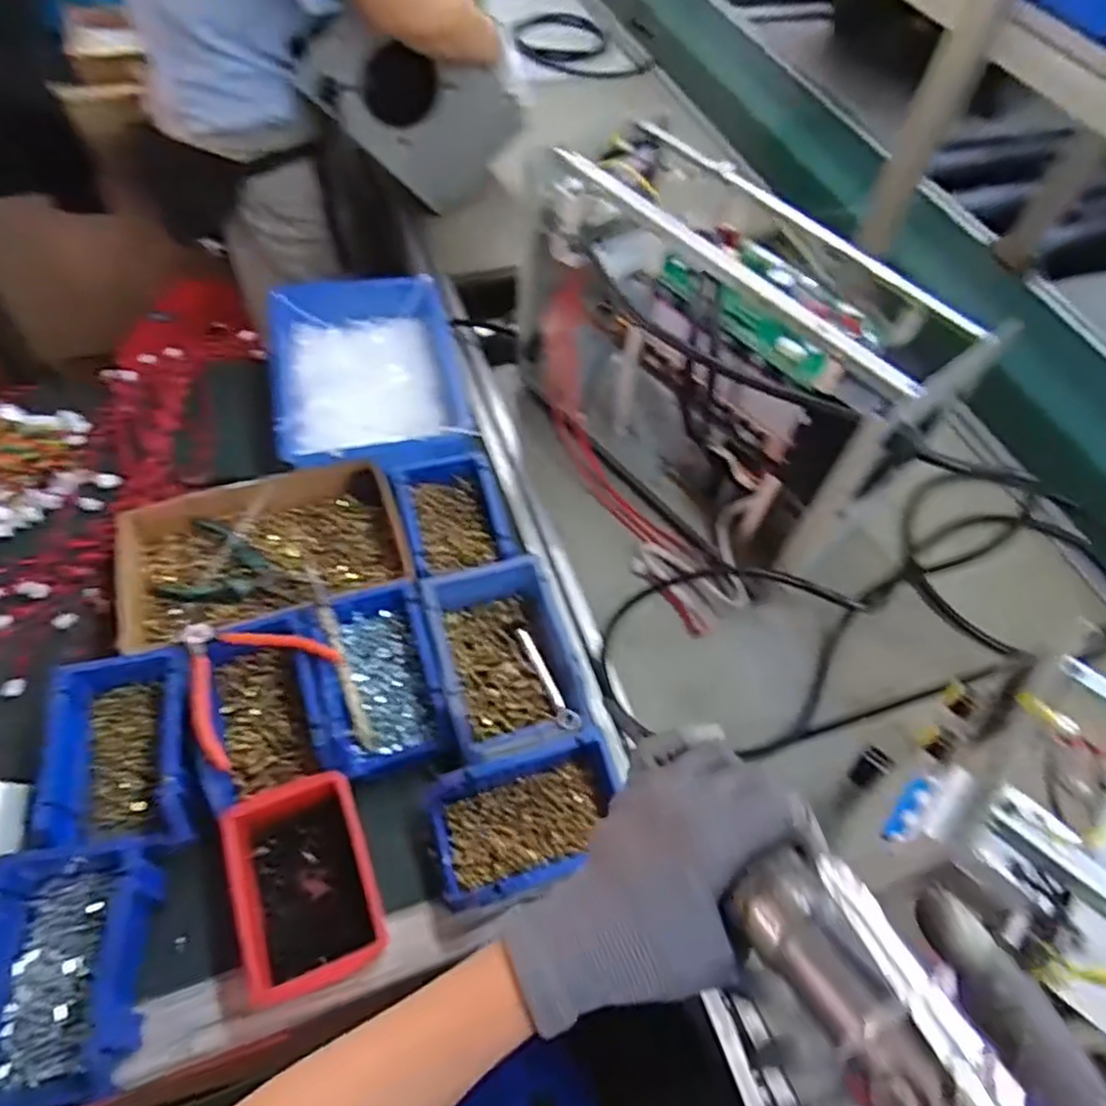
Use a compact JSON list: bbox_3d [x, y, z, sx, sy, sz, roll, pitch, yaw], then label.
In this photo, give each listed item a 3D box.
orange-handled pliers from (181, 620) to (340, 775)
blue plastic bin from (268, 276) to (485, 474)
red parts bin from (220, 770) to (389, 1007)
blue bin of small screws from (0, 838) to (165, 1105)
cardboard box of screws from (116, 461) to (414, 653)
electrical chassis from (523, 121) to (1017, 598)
[{"bbox_3d":[-0.277,0.103,0.608,0.121,0.019,0.129,29,59,14],"label":"orange-handled pliers"},{"bbox_3d":[-0.223,-0.211,0.864,0.220,0.070,0.314,-12,58,-12],"label":"blue plastic bin"},{"bbox_3d":[-0.196,0.262,0.564,0.099,0.052,0.153,-17,60,-16],"label":"red parts bin"},{"bbox_3d":[-0.360,0.303,0.510,0.112,0.058,0.165,-5,57,-8],"label":"blue bin of small screws"},{"bbox_3d":[-0.293,0.003,0.723,0.275,0.062,0.163,-13,59,-13],"label":"cardboard box of screws"},{"bbox_3d":[0.168,-0.207,0.795,0.211,0.321,0.452,-34,65,-24],"label":"electrical chassis"}]

